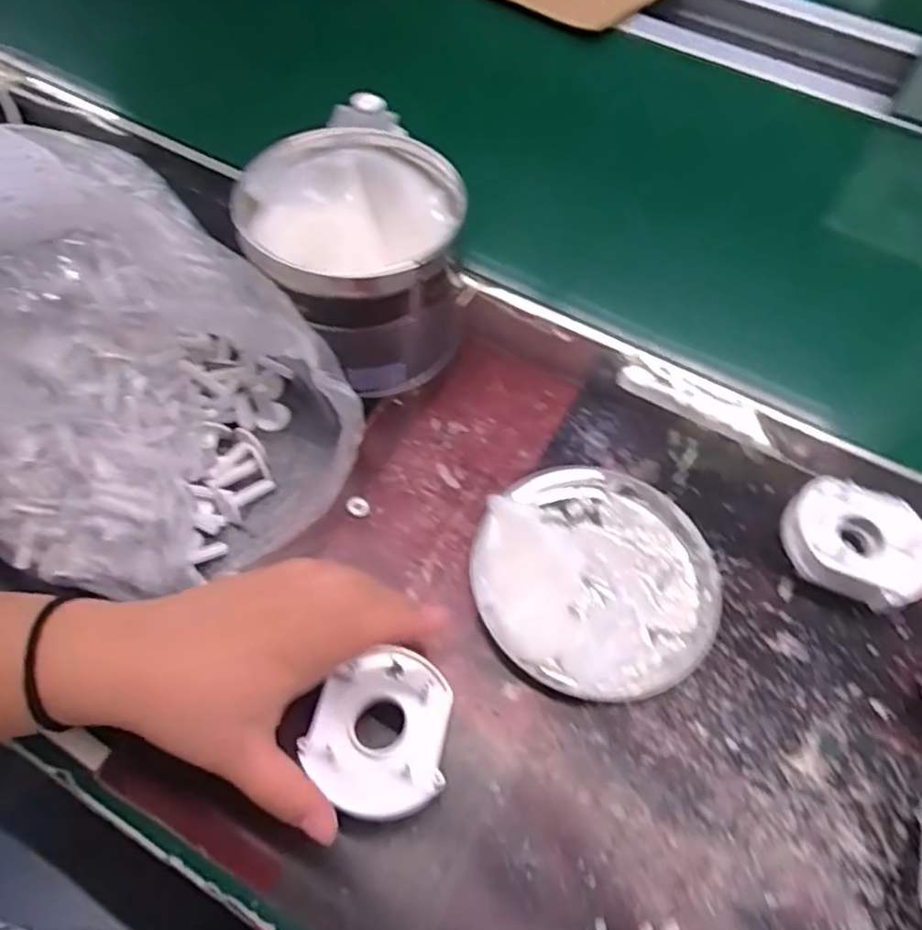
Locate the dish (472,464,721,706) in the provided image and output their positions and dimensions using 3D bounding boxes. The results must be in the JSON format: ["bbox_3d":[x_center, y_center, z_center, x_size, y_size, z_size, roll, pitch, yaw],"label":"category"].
[{"bbox_3d":[0.073,0.057,0.381,0.126,0.024,0.130,1,57,-2],"label":"dish"}]

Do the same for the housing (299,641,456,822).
[{"bbox_3d":[-0.037,0.119,0.318,0.061,0.006,0.070,5,57,1],"label":"housing"}]

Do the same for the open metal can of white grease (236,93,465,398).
[{"bbox_3d":[-0.061,-0.123,0.441,0.117,0.104,0.128,-15,59,-12],"label":"open metal can of white grease"}]

